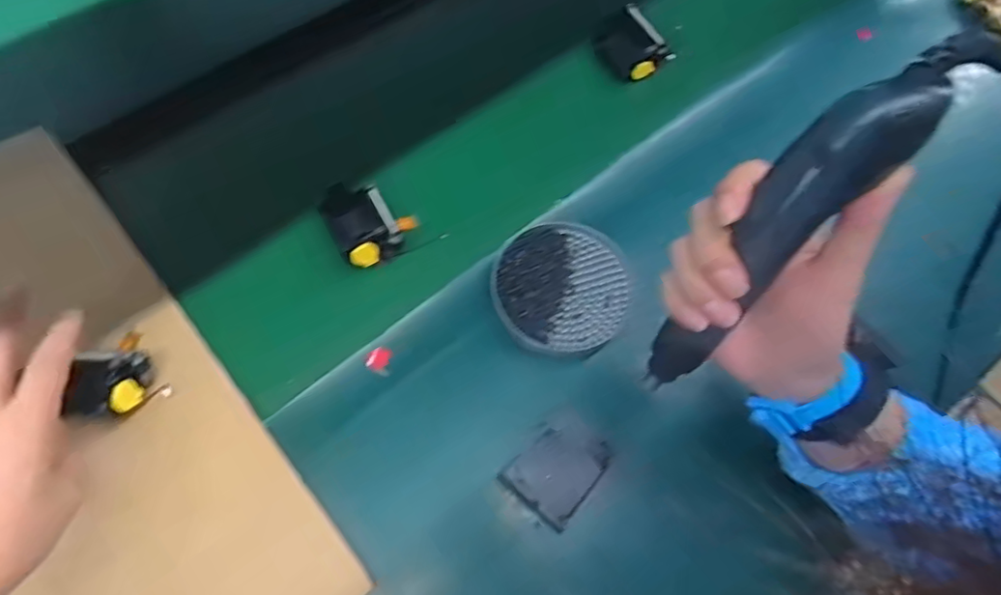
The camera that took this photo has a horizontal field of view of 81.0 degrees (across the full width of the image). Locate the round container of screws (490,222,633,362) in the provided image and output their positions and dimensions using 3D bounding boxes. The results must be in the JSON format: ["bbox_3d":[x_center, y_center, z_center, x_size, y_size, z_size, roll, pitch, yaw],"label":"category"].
[{"bbox_3d":[0.052,-0.007,0.478,0.115,0.028,0.106,1,64,-2],"label":"round container of screws"}]

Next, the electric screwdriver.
[{"bbox_3d":[0.141,-0.030,0.304,0.040,0.216,0.031,42,43,16],"label":"electric screwdriver"}]

